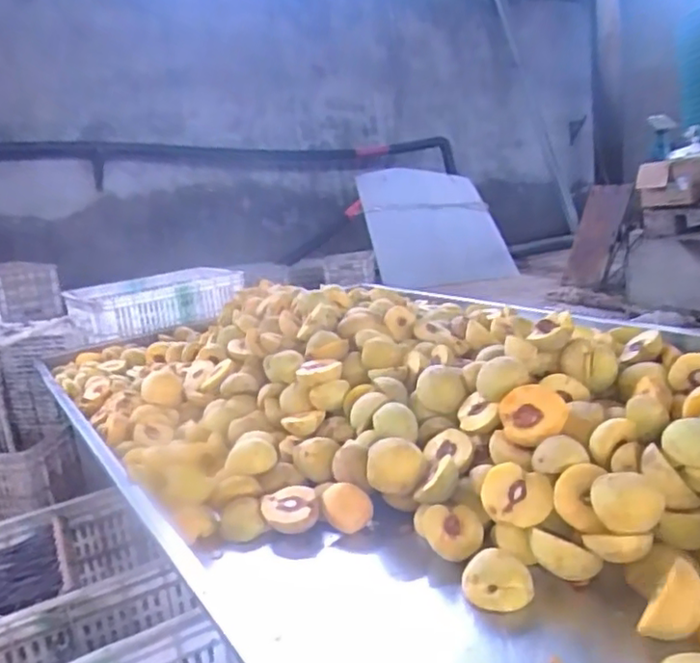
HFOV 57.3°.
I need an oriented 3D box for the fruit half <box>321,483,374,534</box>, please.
[{"bbox_3d":[-0.004,0.218,0.793,0.067,0.021,0.056,12,62,24],"label":"fruit half"}]

